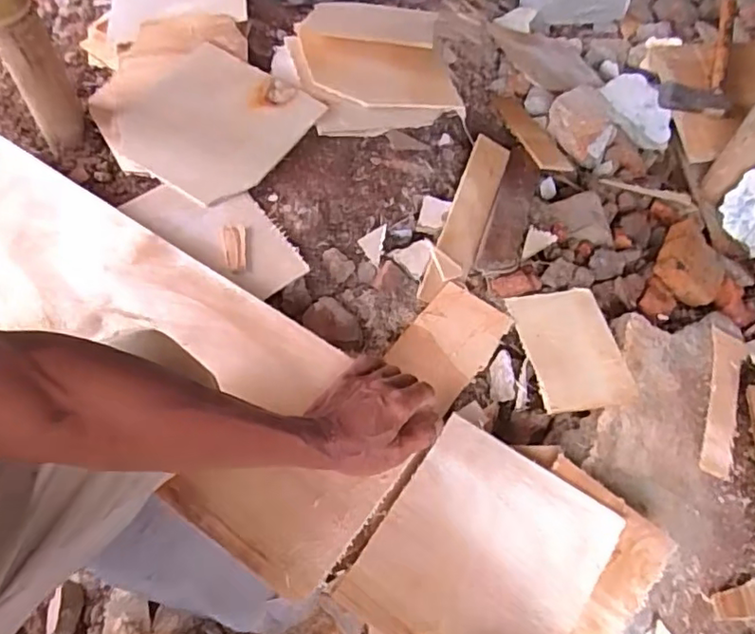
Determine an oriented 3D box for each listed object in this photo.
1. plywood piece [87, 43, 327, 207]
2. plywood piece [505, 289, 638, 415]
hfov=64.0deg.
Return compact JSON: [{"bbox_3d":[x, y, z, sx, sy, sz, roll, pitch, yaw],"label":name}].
[{"bbox_3d":[-0.252,-0.282,0.824,0.288,0.049,0.217,32,76,13],"label":"plywood piece"},{"bbox_3d":[0.232,0.036,0.730,0.108,0.009,0.177,-9,51,-1],"label":"plywood piece"}]

